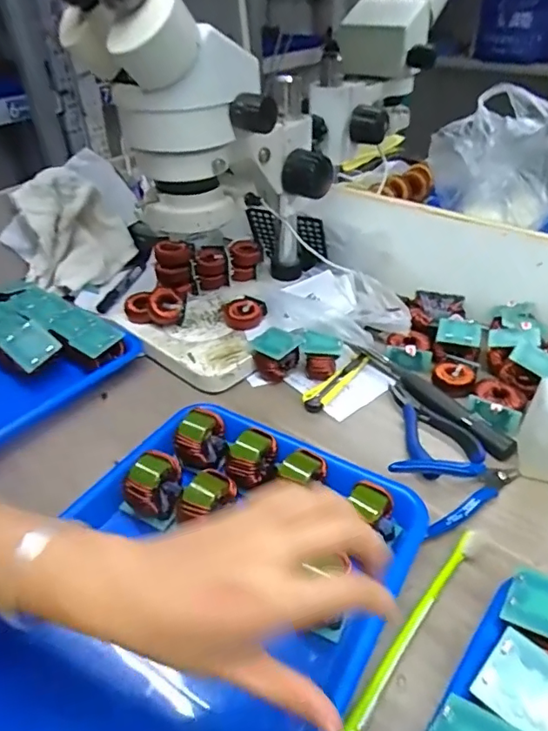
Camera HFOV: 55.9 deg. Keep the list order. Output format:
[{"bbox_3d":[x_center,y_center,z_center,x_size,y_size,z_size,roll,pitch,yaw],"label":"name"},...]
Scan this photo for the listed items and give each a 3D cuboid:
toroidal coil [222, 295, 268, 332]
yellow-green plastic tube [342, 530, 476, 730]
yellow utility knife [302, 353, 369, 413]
[{"bbox_3d":[-0.035,-0.062,0.613,0.050,0.023,0.041,-5,38,-4],"label":"toroidal coil"},{"bbox_3d":[0.095,0.179,0.351,0.013,0.017,0.181,27,46,31],"label":"yellow-green plastic tube"},{"bbox_3d":[0.069,0.016,0.562,0.023,0.013,0.107,25,45,30],"label":"yellow utility knife"}]

